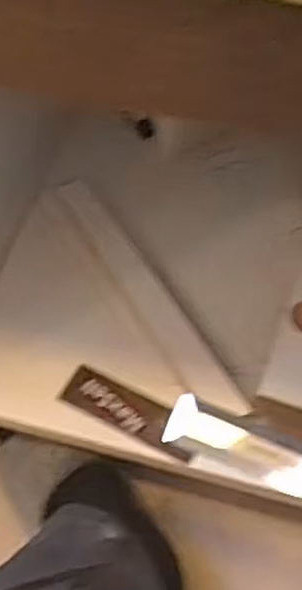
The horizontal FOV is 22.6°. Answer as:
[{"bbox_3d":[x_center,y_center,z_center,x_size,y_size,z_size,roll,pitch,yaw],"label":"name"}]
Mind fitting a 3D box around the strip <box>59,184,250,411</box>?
[{"bbox_3d":[-0.008,-0.007,0.730,0.039,0.009,0.308,-29,61,-15],"label":"strip"}]

